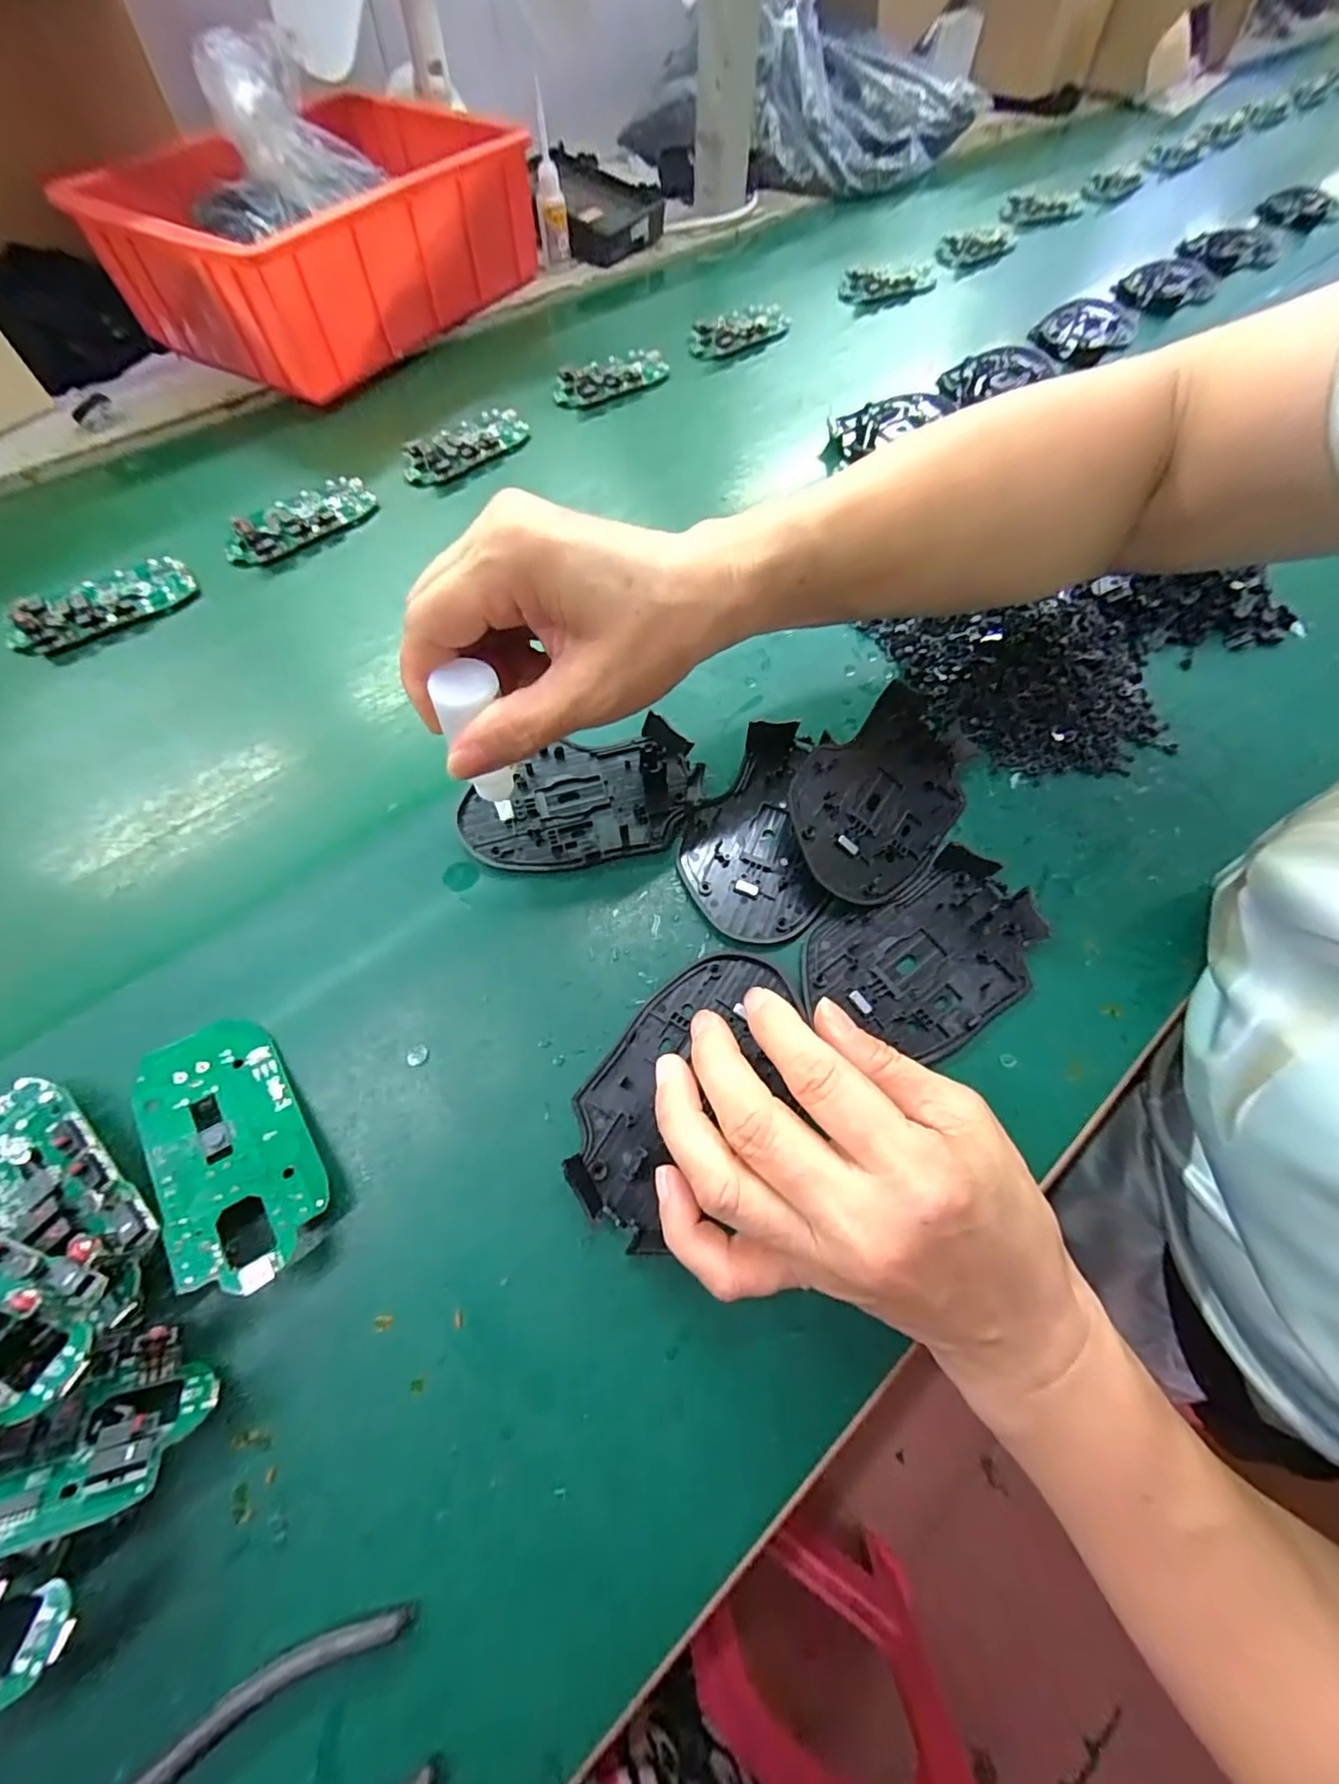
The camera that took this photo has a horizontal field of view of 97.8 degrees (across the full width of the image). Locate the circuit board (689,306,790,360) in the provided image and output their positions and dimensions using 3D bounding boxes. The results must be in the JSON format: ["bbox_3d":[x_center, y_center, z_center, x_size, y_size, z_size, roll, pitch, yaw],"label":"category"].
[{"bbox_3d":[0.062,-0.479,0.500,0.111,0.013,0.042,-37,73,-17],"label":"circuit board"}]

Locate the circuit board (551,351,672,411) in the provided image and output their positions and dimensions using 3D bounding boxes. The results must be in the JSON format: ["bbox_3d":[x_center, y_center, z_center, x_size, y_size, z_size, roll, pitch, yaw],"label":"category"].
[{"bbox_3d":[-0.046,-0.408,0.462,0.099,0.013,0.039,-34,72,-16],"label":"circuit board"}]

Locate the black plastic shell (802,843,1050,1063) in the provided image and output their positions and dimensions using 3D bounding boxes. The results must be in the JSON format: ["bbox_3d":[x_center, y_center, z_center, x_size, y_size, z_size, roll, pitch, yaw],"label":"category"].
[{"bbox_3d":[0.115,0.027,0.257,0.107,0.010,0.070,-28,68,-14],"label":"black plastic shell"}]

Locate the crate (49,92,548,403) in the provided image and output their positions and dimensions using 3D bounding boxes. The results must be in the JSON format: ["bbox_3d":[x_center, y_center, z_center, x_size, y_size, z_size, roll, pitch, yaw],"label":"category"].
[{"bbox_3d":[-0.253,-0.514,0.462,0.179,0.092,0.295,31,68,11],"label":"crate"}]

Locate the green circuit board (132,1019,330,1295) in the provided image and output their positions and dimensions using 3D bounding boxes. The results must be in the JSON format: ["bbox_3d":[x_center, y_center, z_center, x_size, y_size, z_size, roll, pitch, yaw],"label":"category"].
[{"bbox_3d":[-0.157,0.090,0.208,0.045,0.006,0.095,-25,63,-28],"label":"green circuit board"}]

